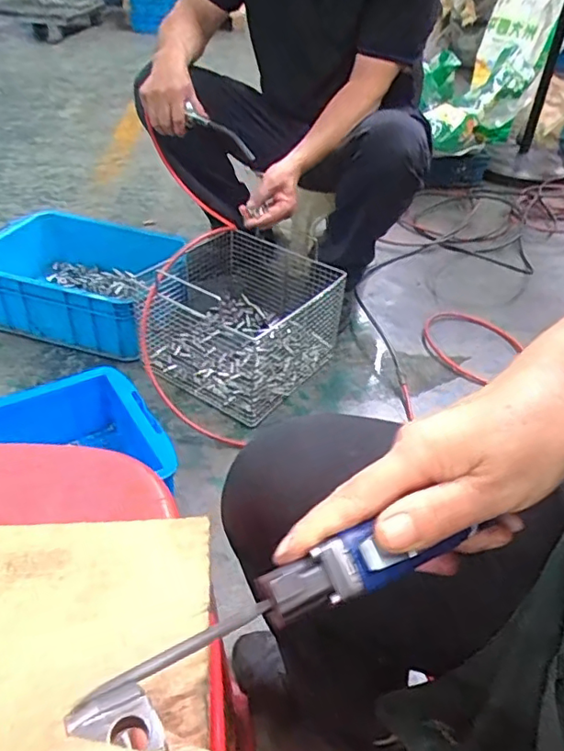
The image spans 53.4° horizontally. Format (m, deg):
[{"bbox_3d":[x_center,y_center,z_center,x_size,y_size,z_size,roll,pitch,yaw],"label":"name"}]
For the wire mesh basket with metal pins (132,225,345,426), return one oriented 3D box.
[{"bbox_3d":[-0.083,-0.124,1.158,0.334,0.199,0.339,28,46,27],"label":"wire mesh basket with metal pins"}]

